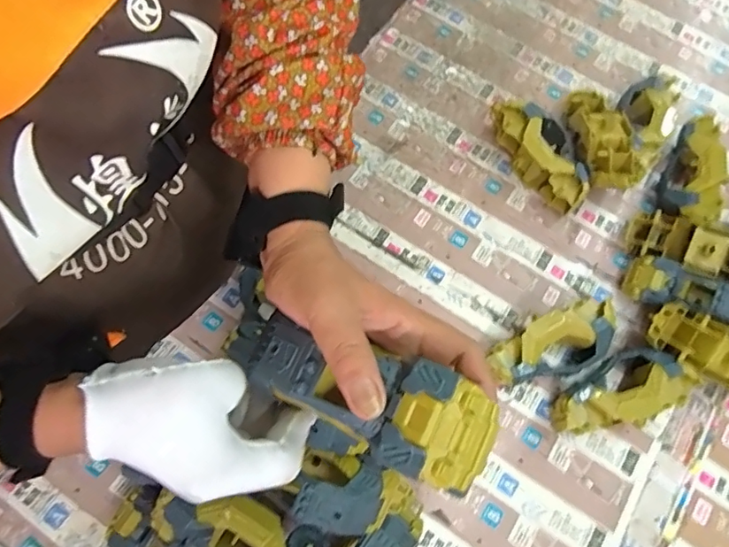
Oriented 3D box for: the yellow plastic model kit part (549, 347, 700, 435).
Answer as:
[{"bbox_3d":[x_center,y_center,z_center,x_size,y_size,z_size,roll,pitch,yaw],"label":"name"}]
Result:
[{"bbox_3d":[0.277,0.134,0.575,0.153,0.061,0.071,-22,72,-11],"label":"yellow plastic model kit part"}]

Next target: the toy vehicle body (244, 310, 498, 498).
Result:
[{"bbox_3d":[-0.002,0.067,0.284,0.141,0.030,0.053,19,68,20],"label":"toy vehicle body"}]

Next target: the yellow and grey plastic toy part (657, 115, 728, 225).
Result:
[{"bbox_3d":[0.425,-0.127,0.680,0.066,0.066,0.167,16,69,3],"label":"yellow and grey plastic toy part"}]

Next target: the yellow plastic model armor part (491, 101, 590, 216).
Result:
[{"bbox_3d":[0.235,-0.159,0.682,0.076,0.057,0.169,-24,72,-12],"label":"yellow plastic model armor part"}]

